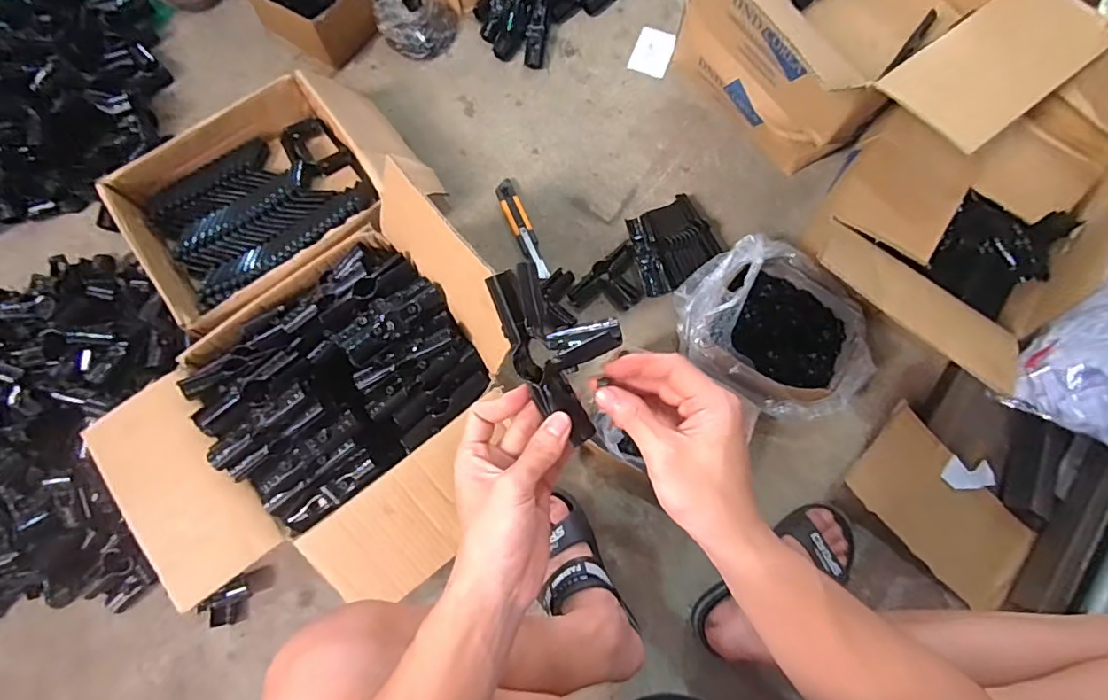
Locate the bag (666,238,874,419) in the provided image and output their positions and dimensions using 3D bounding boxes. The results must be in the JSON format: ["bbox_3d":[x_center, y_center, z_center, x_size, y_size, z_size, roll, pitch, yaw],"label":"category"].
[{"bbox_3d":[0.308,-0.027,0.766,0.209,0.133,0.264,-41,78,-10],"label":"bag"}]

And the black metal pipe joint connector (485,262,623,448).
[{"bbox_3d":[0.007,0.000,0.380,0.077,0.030,0.130,-16,102,10],"label":"black metal pipe joint connector"}]

